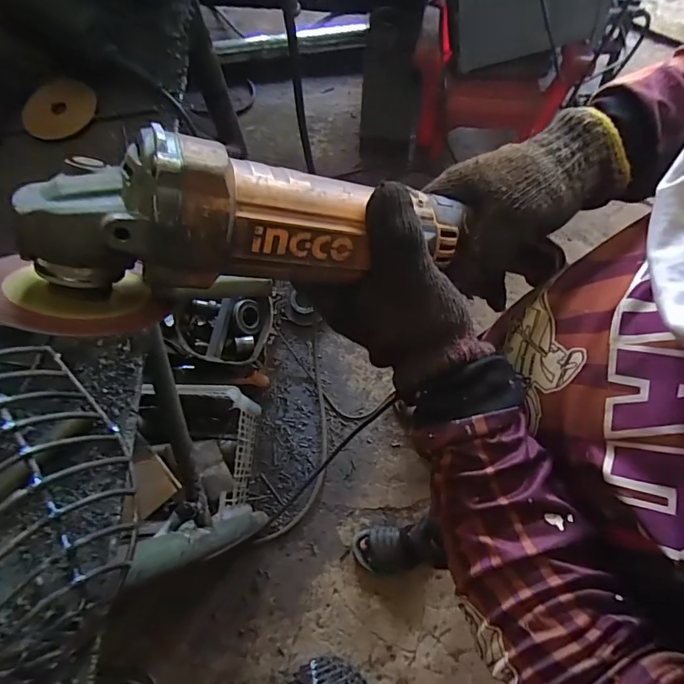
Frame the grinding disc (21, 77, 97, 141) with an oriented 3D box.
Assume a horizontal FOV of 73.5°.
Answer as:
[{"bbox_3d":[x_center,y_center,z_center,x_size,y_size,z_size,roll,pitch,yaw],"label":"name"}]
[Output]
[{"bbox_3d":[-0.290,-0.242,0.472,0.073,0.010,0.073,0,74,0],"label":"grinding disc"}]

